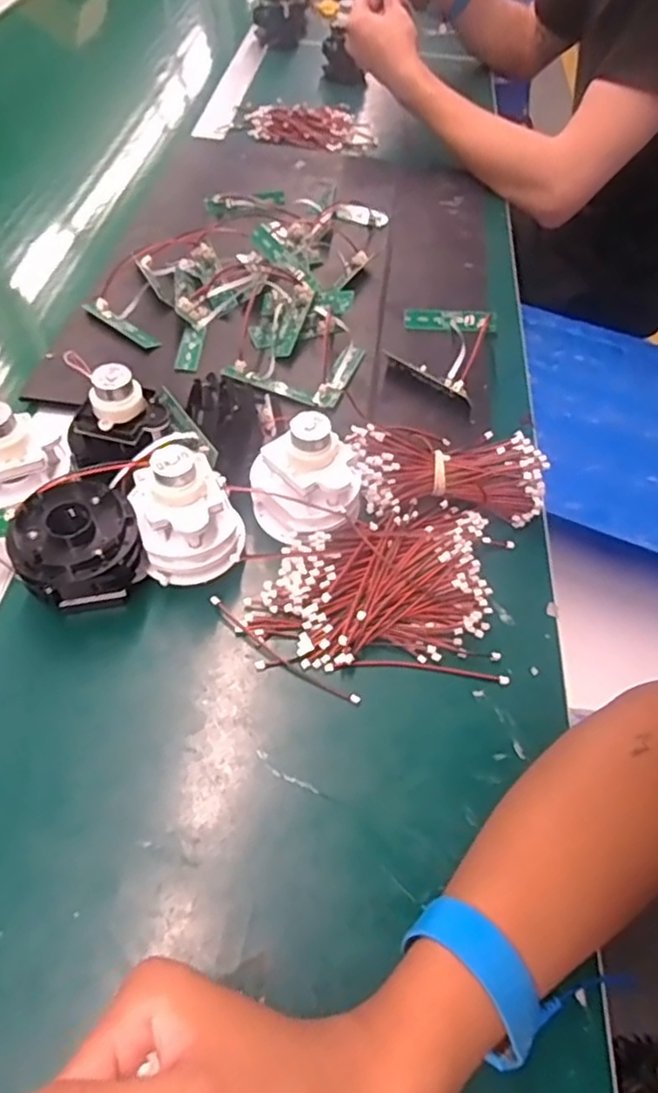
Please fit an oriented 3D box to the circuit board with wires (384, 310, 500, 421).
[{"bbox_3d":[0.095,-0.172,0.552,0.079,0.031,0.124,16,54,9],"label":"circuit board with wires"}]

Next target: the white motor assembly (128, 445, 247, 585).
[{"bbox_3d":[-0.084,-0.020,0.397,0.061,0.082,0.056,-15,55,-14],"label":"white motor assembly"}]

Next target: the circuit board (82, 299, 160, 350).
[{"bbox_3d":[-0.175,-0.188,0.558,0.076,0.011,0.018,33,58,20],"label":"circuit board"}]

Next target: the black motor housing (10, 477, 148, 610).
[{"bbox_3d":[-0.145,0.004,0.392,0.069,0.059,0.063,-12,54,-12],"label":"black motor housing"}]

